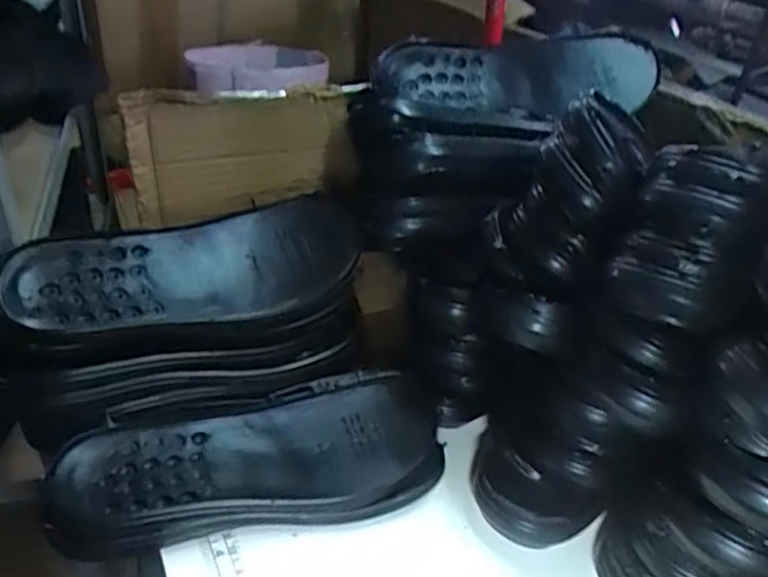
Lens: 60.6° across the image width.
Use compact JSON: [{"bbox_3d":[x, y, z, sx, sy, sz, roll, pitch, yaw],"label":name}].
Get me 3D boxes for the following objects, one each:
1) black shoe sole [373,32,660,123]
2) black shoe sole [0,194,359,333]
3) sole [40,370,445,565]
[{"bbox_3d":[0.133,-0.201,0.633,0.291,0.083,0.034,-9,-6,-17],"label":"black shoe sole"},{"bbox_3d":[-0.155,-0.016,0.526,0.273,0.030,0.101,-11,61,-23],"label":"black shoe sole"},{"bbox_3d":[-0.095,0.126,0.499,0.281,0.034,0.116,-6,36,-16],"label":"sole"}]

